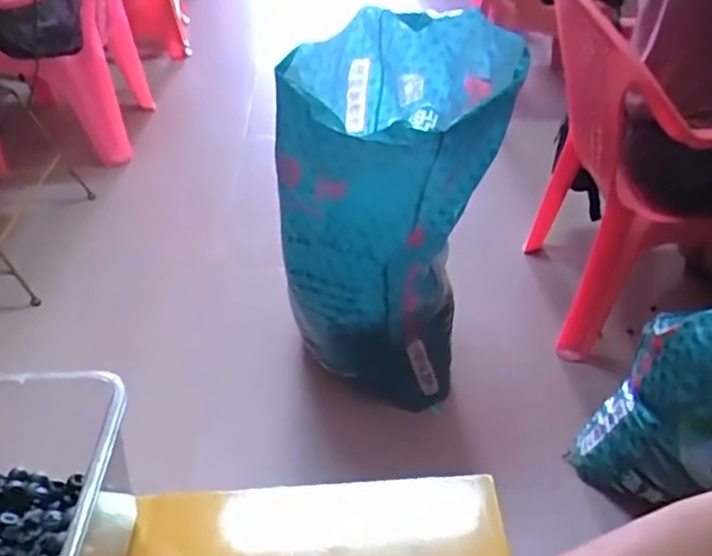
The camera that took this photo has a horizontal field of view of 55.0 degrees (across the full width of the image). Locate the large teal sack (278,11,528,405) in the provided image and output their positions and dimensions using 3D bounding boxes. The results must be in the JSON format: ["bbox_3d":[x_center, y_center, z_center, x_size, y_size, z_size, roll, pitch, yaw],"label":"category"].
[{"bbox_3d":[0.087,-0.082,1.141,0.301,0.623,0.348,10,43,15],"label":"large teal sack"}]

